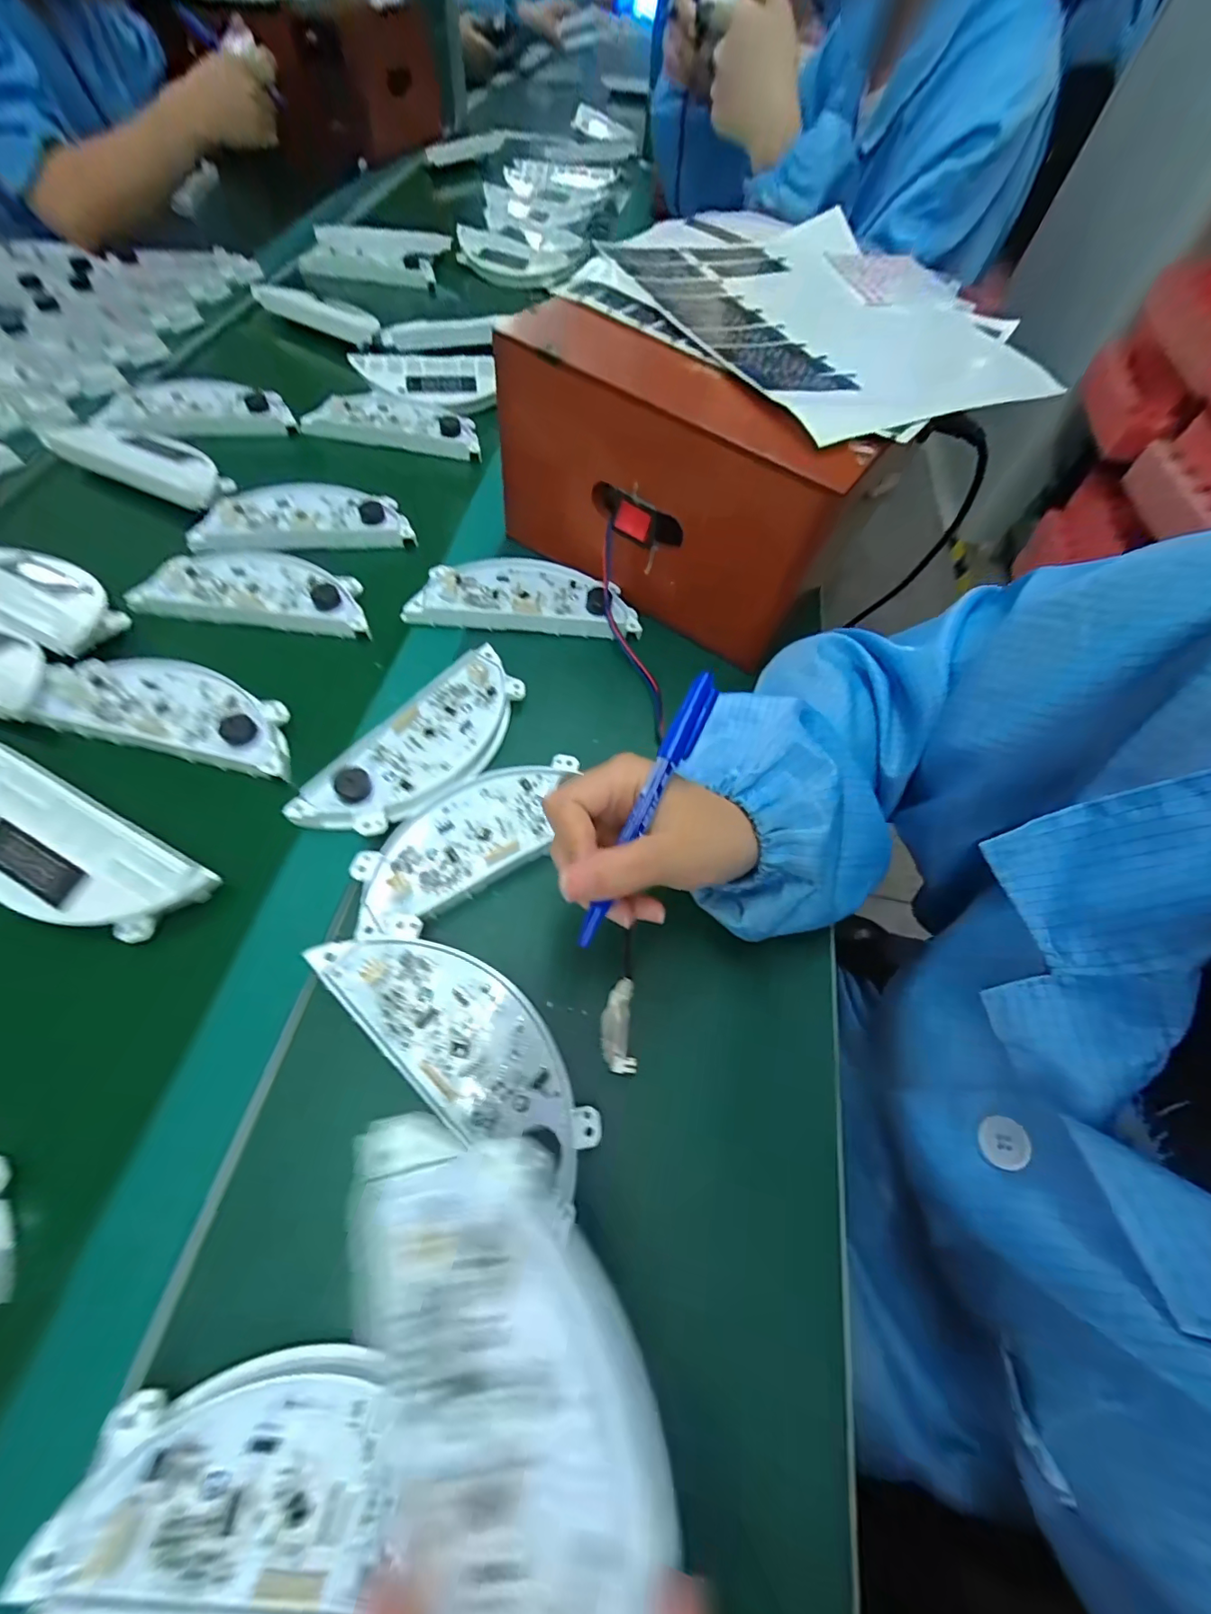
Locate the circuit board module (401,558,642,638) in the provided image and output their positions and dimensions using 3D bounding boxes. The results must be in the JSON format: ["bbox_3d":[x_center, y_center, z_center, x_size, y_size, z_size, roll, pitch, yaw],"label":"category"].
[{"bbox_3d":[-0.063,-0.173,0.424,0.177,0.015,0.066,5,67,-5],"label":"circuit board module"}]

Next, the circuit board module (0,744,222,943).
[{"bbox_3d":[-0.336,0.015,0.302,0.221,0.016,0.066,27,60,9],"label":"circuit board module"}]

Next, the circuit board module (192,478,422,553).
[{"bbox_3d":[-0.269,-0.257,0.465,0.178,0.019,0.079,-9,61,-12],"label":"circuit board module"}]

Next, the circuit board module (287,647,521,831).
[{"bbox_3d":[-0.117,-0.046,0.344,0.070,0.017,0.172,32,61,11],"label":"circuit board module"}]

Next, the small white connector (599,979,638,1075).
[{"bbox_3d":[0.007,0.119,0.283,0.018,0.006,0.046,2,59,-7],"label":"small white connector"}]

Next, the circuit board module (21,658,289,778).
[{"bbox_3d":[-0.299,-0.069,0.361,0.183,0.019,0.066,14,59,0],"label":"circuit board module"}]

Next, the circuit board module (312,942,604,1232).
[{"bbox_3d":[-0.070,0.117,0.265,0.167,0.020,0.062,40,63,16],"label":"circuit board module"}]

